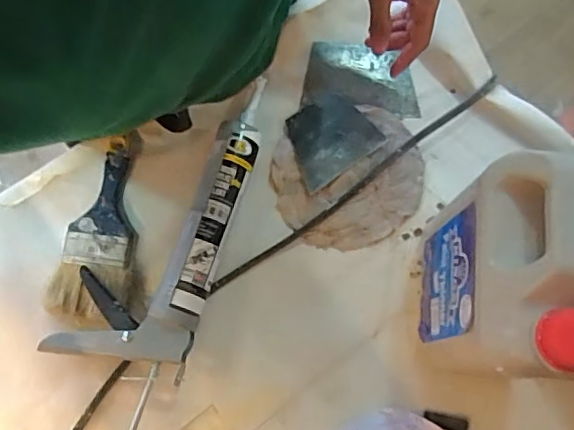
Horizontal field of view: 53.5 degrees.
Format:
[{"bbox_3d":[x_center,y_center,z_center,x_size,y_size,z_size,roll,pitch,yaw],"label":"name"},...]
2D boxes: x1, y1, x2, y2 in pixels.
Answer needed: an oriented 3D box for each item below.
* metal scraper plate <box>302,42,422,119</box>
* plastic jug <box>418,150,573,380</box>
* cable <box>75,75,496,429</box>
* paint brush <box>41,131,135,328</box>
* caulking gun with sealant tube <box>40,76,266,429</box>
[{"bbox_3d":[0.094,-0.170,0.707,0.140,0.015,0.086,7,77,3],"label":"metal scraper plate"},{"bbox_3d":[0.194,0.056,0.523,0.099,0.231,0.176,11,75,2],"label":"plastic jug"},{"bbox_3d":[-0.050,0.107,0.617,0.167,0.035,0.804,31,73,22],"label":"cable"},{"bbox_3d":[-0.206,0.015,0.634,0.080,0.024,0.211,7,75,1],"label":"paint brush"},{"bbox_3d":[-0.138,0.045,0.614,0.142,0.050,0.466,19,75,4],"label":"caulking gun with sealant tube"}]

